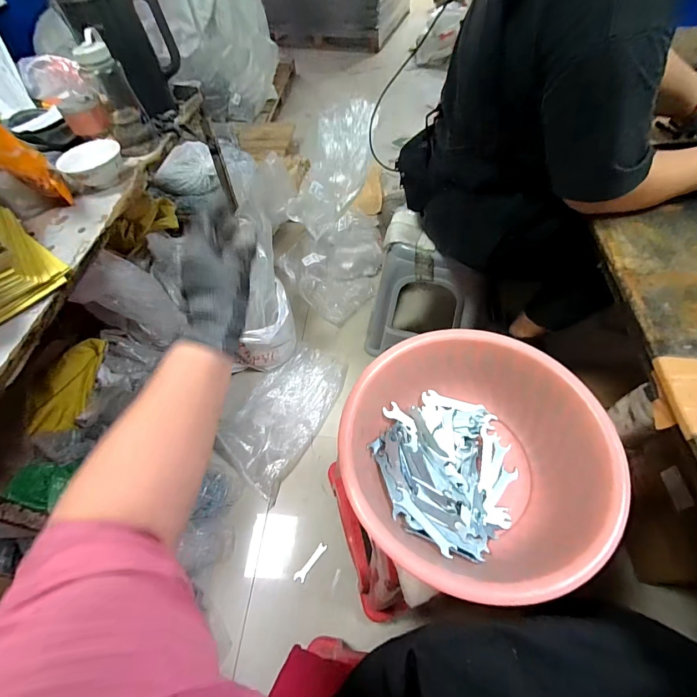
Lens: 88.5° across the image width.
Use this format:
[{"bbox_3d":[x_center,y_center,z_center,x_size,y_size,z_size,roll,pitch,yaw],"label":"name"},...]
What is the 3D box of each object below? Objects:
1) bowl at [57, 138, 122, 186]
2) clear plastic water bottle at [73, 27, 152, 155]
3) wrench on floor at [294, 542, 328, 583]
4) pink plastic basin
[{"bbox_3d":[-0.562,-0.405,0.796,0.122,0.057,0.122,-1,55,2],"label":"bowl"},{"bbox_3d":[-0.543,-0.583,0.828,0.091,0.198,0.091,-29,59,-16],"label":"clear plastic water bottle"},{"bbox_3d":[-0.103,0.586,0.980,0.028,0.013,0.113,31,62,22],"label":"wrench on floor"},{"bbox_3d":[0.179,0.153,0.548,0.364,0.135,0.339,17,58,14],"label":"pink plastic basin"}]

